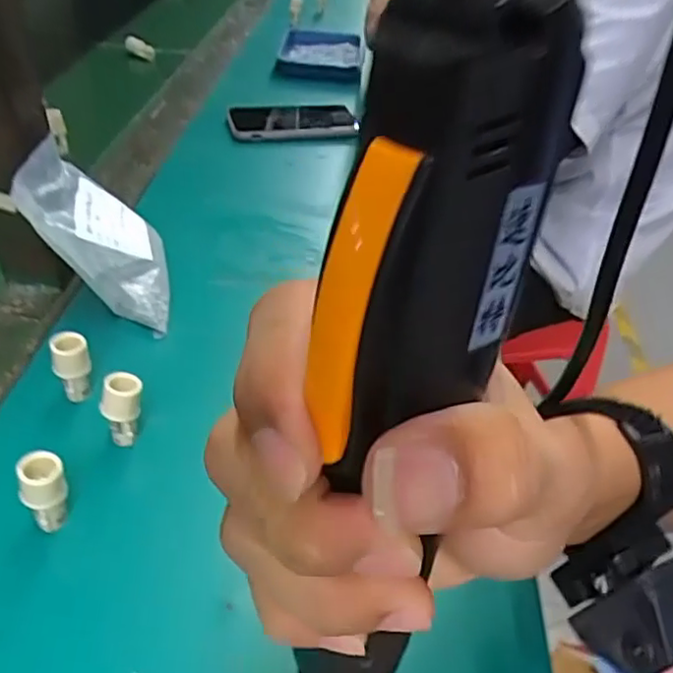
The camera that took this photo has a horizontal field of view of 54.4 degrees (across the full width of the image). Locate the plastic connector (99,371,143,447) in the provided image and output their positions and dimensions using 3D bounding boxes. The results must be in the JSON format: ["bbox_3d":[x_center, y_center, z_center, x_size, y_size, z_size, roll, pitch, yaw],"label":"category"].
[{"bbox_3d":[-0.117,0.043,0.361,0.022,0.047,0.019,-10,43,-16],"label":"plastic connector"}]

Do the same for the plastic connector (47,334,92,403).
[{"bbox_3d":[-0.154,0.018,0.382,0.020,0.041,0.015,-18,46,-25],"label":"plastic connector"}]

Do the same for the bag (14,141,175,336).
[{"bbox_3d":[-0.161,-0.071,0.441,0.038,0.120,0.104,-30,44,20],"label":"bag"}]

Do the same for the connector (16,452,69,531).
[{"bbox_3d":[-0.140,0.075,0.315,0.020,0.041,0.017,-18,46,-24],"label":"connector"}]

